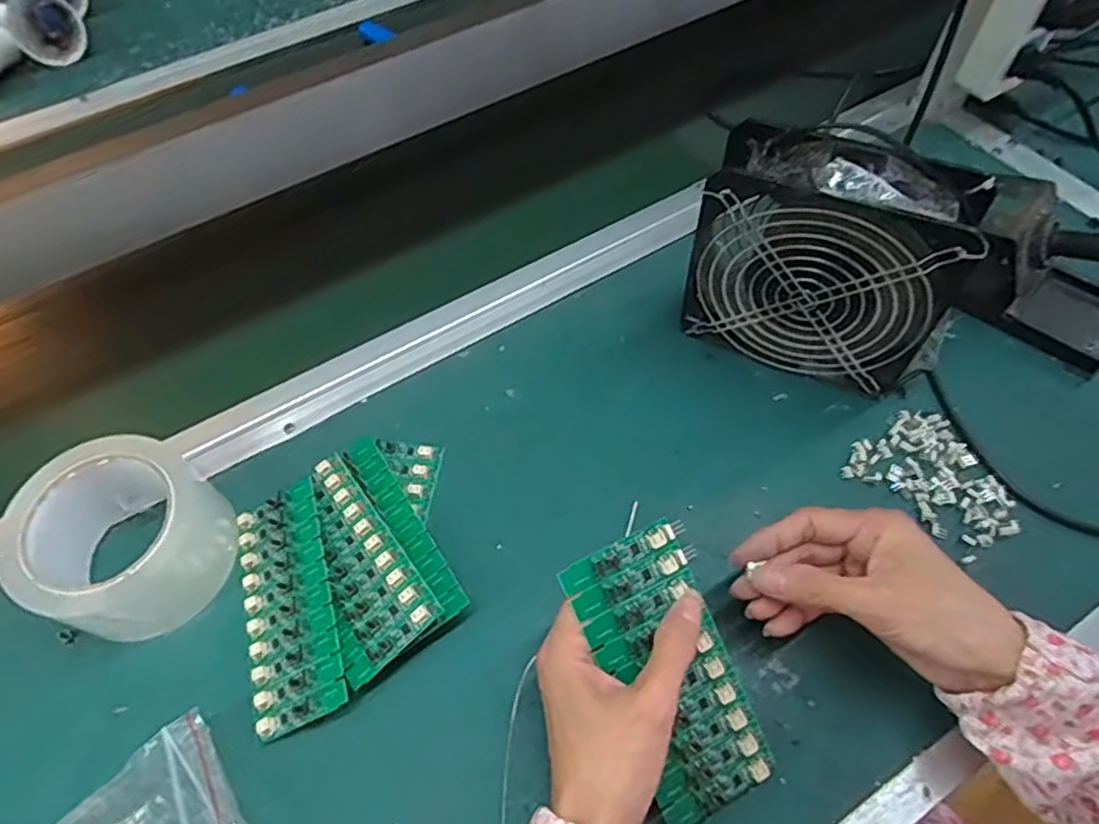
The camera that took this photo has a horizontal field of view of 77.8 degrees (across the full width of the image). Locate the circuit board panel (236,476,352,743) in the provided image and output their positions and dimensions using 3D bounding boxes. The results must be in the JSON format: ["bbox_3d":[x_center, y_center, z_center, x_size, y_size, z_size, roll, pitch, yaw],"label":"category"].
[{"bbox_3d":[-0.152,0.110,0.395,0.056,0.004,0.136,-26,59,6],"label":"circuit board panel"}]

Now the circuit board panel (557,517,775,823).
[{"bbox_3d":[0.062,0.128,0.336,0.067,0.009,0.138,-28,91,-15],"label":"circuit board panel"}]

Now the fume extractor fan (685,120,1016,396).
[{"bbox_3d":[0.175,-0.088,0.429,0.158,0.158,0.056,20,62,14],"label":"fume extractor fan"}]

